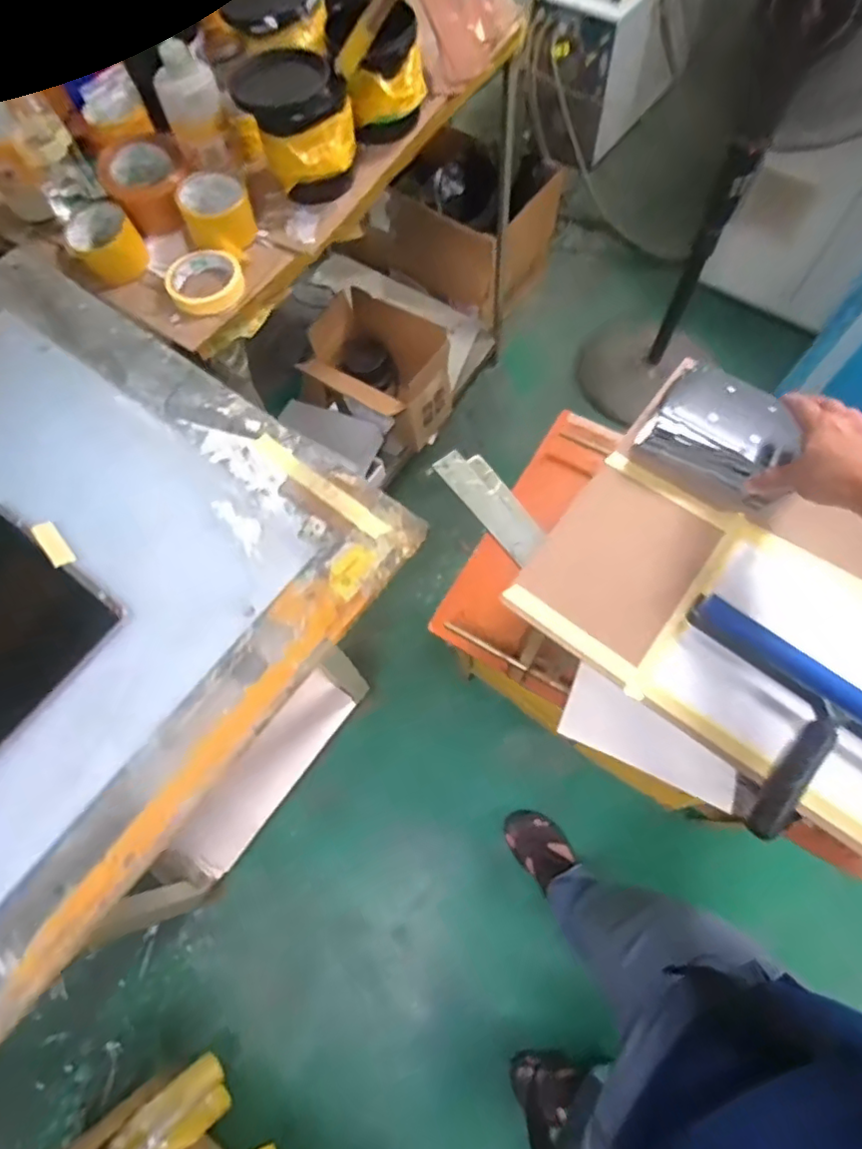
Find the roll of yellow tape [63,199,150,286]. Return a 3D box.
[{"bbox_3d":[-0.429,-0.439,0.769,0.083,0.053,0.086,-30,71,-10],"label":"roll of yellow tape"}]

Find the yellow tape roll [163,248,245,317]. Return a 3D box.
[{"bbox_3d":[-0.291,-0.379,0.751,0.094,0.026,0.101,-1,69,2],"label":"yellow tape roll"}]

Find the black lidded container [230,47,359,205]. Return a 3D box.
[{"bbox_3d":[-0.169,-0.583,0.759,0.142,0.130,0.128,-11,69,-3],"label":"black lidded container"}]

